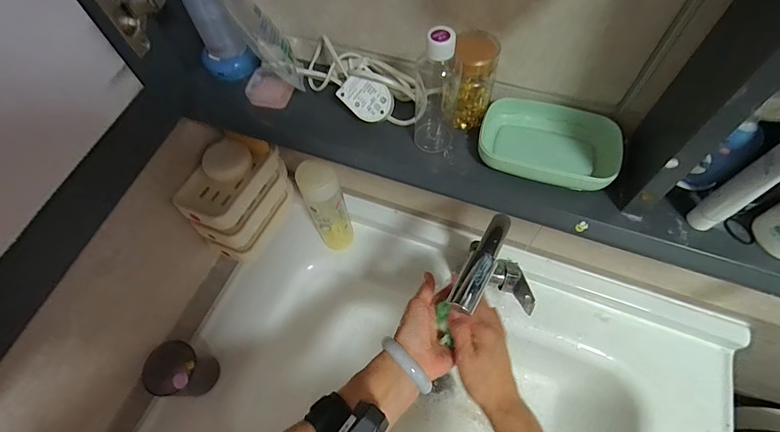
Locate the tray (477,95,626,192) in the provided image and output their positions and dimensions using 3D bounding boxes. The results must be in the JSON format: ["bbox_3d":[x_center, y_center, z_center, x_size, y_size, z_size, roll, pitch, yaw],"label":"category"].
[{"bbox_3d":[0.149,-0.069,0.359,0.120,0.029,0.082,15,63,11],"label":"tray"}]

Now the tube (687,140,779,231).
[{"bbox_3d":[0.267,-0.024,0.282,0.028,0.108,0.020,-32,64,-14],"label":"tube"}]

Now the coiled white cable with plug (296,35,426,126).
[{"bbox_3d":[-0.035,-0.141,0.401,0.156,0.041,0.065,30,67,18],"label":"coiled white cable with plug"}]

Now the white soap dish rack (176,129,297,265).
[{"bbox_3d":[-0.223,-0.025,0.556,0.088,0.133,0.149,17,63,12],"label":"white soap dish rack"}]

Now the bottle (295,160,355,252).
[{"bbox_3d":[-0.102,-0.012,0.615,0.059,0.198,0.049,-24,62,-10],"label":"bottle"}]

